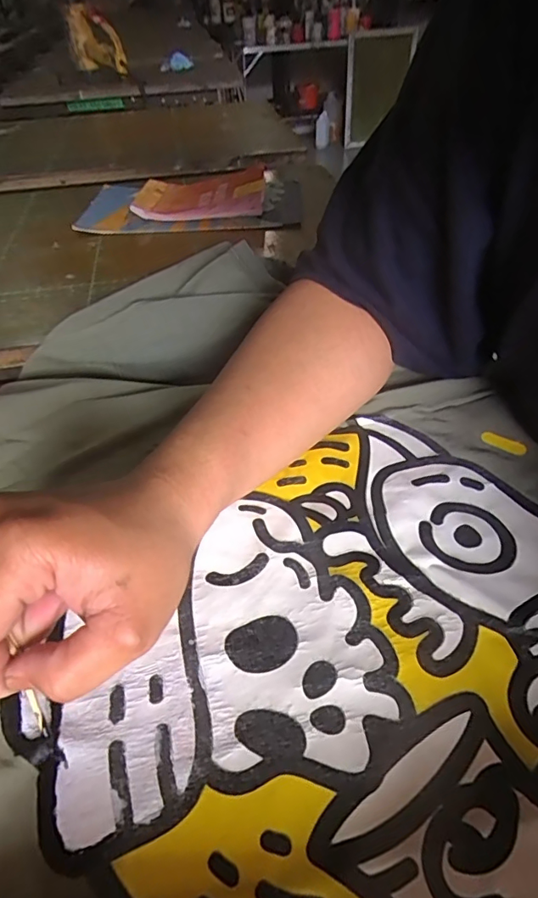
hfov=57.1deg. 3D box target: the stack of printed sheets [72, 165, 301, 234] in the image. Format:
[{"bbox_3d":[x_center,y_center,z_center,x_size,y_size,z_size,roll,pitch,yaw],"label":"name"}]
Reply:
[{"bbox_3d":[-0.089,-0.320,0.622,0.250,0.029,0.187,0,45,4],"label":"stack of printed sheets"}]

